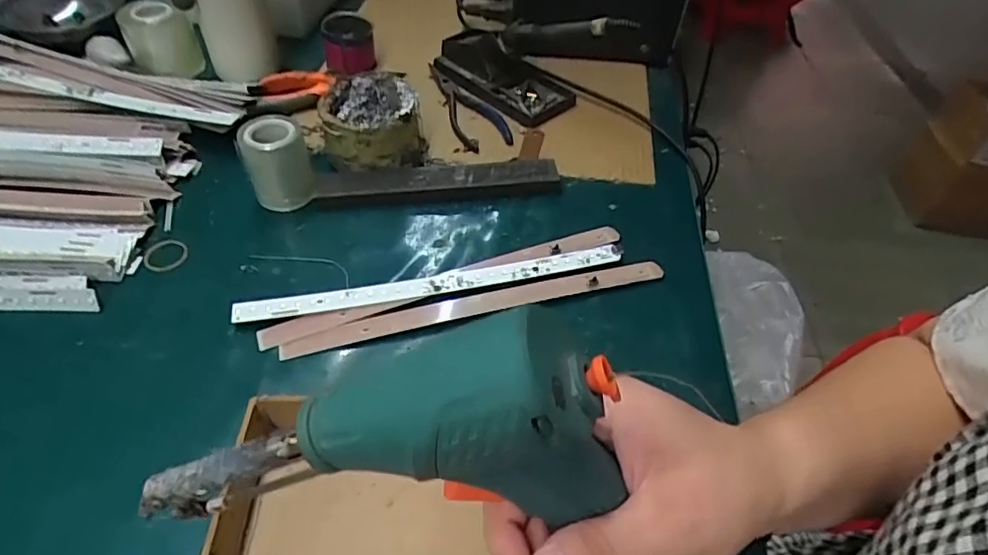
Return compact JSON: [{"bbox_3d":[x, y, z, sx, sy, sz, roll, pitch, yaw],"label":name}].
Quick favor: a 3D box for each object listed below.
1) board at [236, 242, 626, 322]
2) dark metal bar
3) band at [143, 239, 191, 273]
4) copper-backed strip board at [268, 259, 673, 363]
[{"bbox_3d":[-0.041,0.003,0.422,0.282,0.006,0.020,-10,58,-10],"label":"board"},{"bbox_3d":[-0.046,-0.085,0.503,0.207,0.020,0.034,-5,47,-6],"label":"dark metal bar"},{"bbox_3d":[-0.256,-0.019,0.448,0.033,0.004,0.037,-28,53,-25],"label":"band"},{"bbox_3d":[-0.008,0.018,0.415,0.277,0.005,0.019,-12,48,-12],"label":"copper-backed strip board"}]

